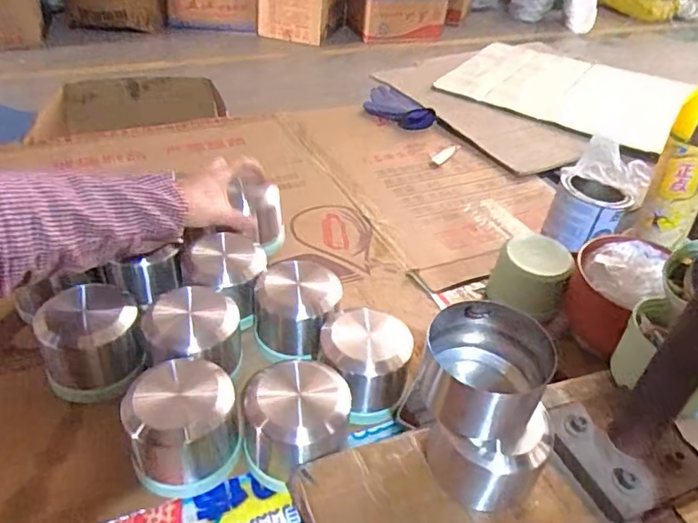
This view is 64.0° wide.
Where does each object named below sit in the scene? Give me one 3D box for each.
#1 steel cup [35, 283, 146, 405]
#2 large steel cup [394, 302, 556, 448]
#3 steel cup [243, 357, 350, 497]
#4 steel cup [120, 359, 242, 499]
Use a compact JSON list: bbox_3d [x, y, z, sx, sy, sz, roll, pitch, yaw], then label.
[{"bbox_3d":[-0.269,0.082,0.589,0.092,0.087,0.090,2,40,-2],"label":"steel cup"},{"bbox_3d":[0.118,0.097,0.501,0.096,0.077,0.110,18,40,15],"label":"large steel cup"},{"bbox_3d":[-0.051,0.157,0.556,0.103,0.096,0.099,2,40,-2],"label":"steel cup"},{"bbox_3d":[-0.158,0.153,0.535,0.100,0.097,0.095,2,40,-2],"label":"steel cup"}]

